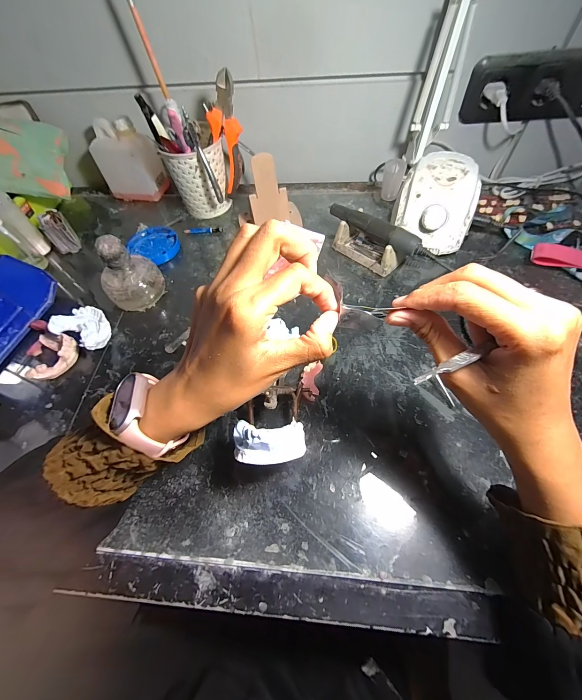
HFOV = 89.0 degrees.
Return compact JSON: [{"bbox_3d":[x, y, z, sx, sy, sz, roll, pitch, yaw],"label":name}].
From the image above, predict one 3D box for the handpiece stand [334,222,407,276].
[{"bbox_3d":[0.114,-0.152,0.437,0.045,0.041,0.103,-40,65,-18],"label":"handpiece stand"}]

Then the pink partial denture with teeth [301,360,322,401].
[{"bbox_3d":[0.023,0.037,0.341,0.020,0.019,0.044,7,60,8],"label":"pink partial denture with teeth"}]

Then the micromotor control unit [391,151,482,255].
[{"bbox_3d":[0.213,-0.219,0.444,0.107,0.085,0.142,16,62,13],"label":"micromotor control unit"}]

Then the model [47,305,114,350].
[{"bbox_3d":[-0.267,-0.027,0.390,0.074,0.039,0.055,25,65,18],"label":"model"}]

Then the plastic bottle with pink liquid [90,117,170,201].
[{"bbox_3d":[-0.291,-0.337,0.533,0.087,0.117,0.073,16,62,13],"label":"plastic bottle with pink liquid"}]

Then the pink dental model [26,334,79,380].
[{"bbox_3d":[-0.311,0.005,0.381,0.059,0.027,0.062,30,66,20],"label":"pink dental model"}]

